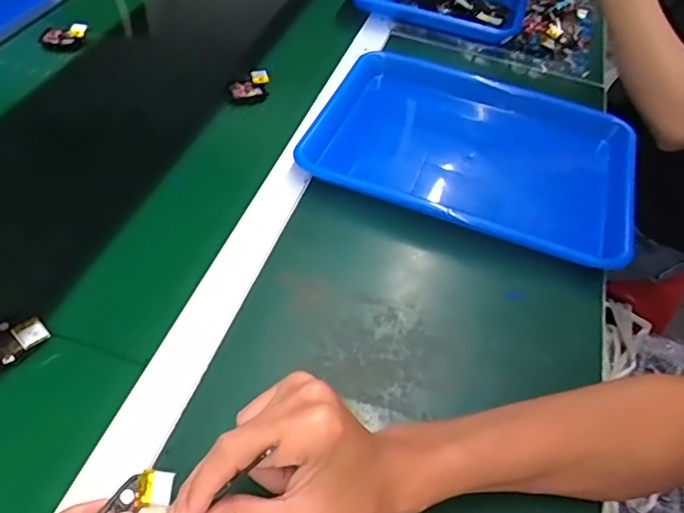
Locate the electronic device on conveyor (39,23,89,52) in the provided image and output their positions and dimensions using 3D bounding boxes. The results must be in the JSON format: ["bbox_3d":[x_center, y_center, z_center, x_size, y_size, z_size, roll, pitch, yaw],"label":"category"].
[{"bbox_3d":[-0.350,-0.276,0.705,0.057,0.022,0.026,-18,53,-20],"label":"electronic device on conveyor"}]

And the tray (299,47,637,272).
[{"bbox_3d":[0.143,-0.115,0.617,0.337,0.045,0.243,19,50,11],"label":"tray"}]

